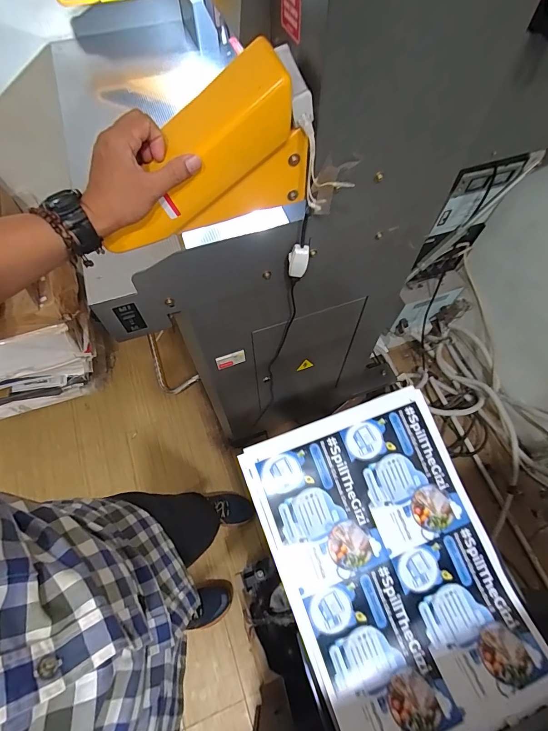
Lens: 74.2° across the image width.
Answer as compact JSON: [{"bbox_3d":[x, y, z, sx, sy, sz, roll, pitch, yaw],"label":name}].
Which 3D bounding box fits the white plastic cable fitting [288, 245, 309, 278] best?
[{"bbox_3d":[0.037,-0.158,0.549,0.030,0.054,0.018,0,62,0],"label":"white plastic cable fitting"}]

